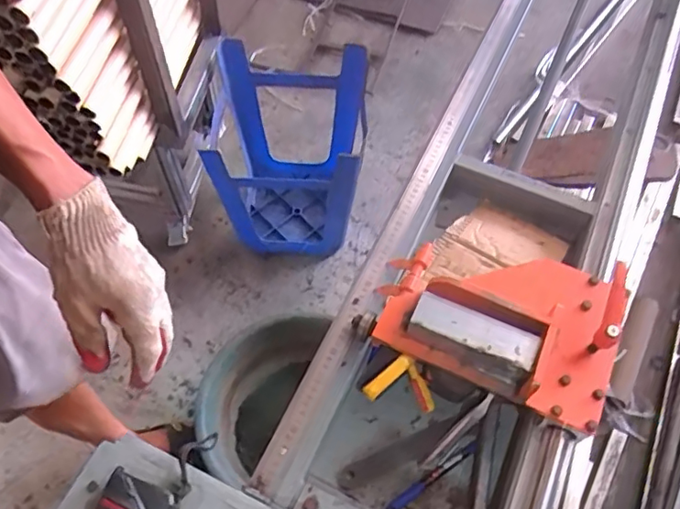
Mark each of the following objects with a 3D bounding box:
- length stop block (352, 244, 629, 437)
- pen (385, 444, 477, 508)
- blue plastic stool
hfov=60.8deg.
[{"bbox_3d":[0.168,0.062,0.642,0.262,0.093,0.179,22,62,11],"label":"length stop block"},{"bbox_3d":[0.103,0.253,0.657,0.130,0.009,0.012,-31,65,-18],"label":"pen"},{"bbox_3d":[-0.113,-0.226,1.413,0.334,0.437,0.338,0,60,-2],"label":"blue plastic stool"}]

